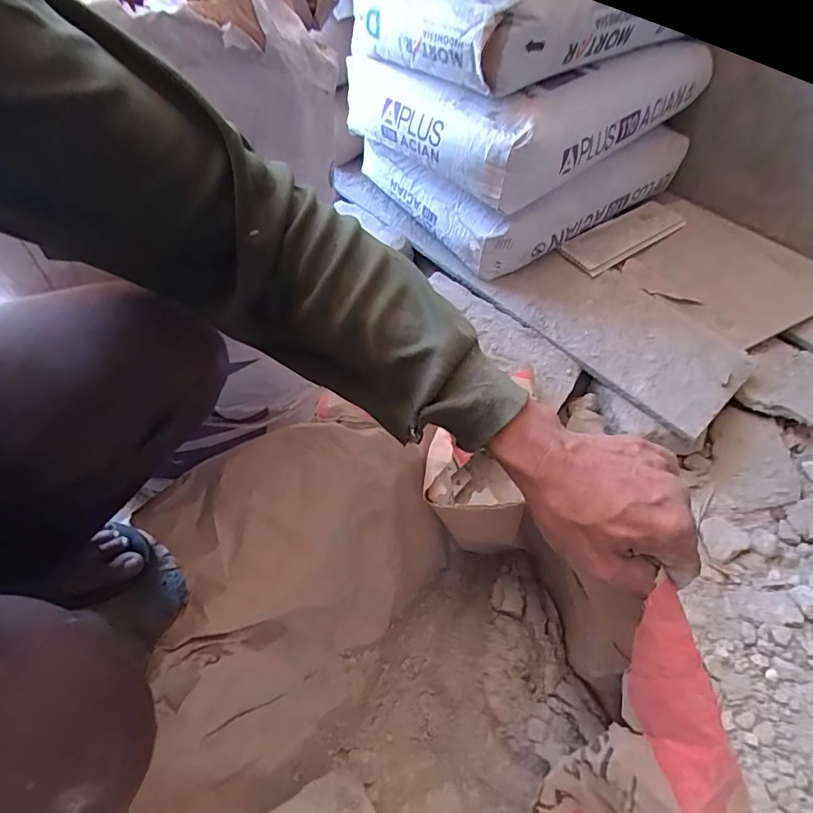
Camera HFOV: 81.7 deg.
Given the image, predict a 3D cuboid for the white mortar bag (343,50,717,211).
[{"bbox_3d":[0.235,-0.525,0.792,0.554,0.120,0.354,-31,63,-24],"label":"white mortar bag"}]

